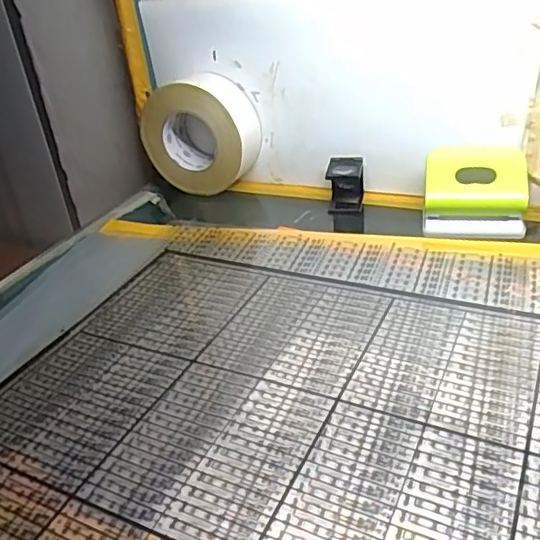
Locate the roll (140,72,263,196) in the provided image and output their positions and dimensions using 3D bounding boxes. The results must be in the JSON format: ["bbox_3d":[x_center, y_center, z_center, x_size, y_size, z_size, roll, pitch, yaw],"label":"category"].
[{"bbox_3d":[-0.087,-0.171,0.737,0.142,0.134,0.071,8,34,23],"label":"roll"}]

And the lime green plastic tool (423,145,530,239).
[{"bbox_3d":[0.212,-0.082,0.590,0.097,0.069,0.067,7,33,22],"label":"lime green plastic tool"}]

